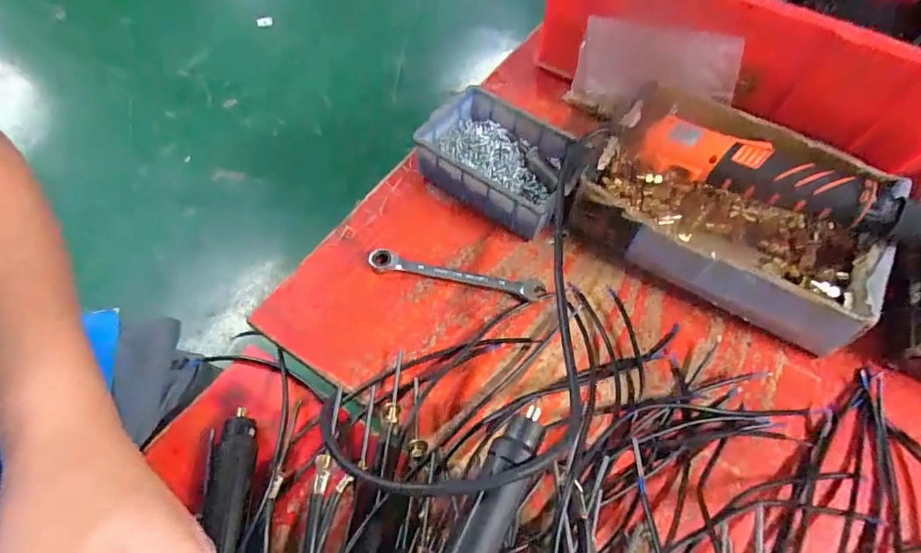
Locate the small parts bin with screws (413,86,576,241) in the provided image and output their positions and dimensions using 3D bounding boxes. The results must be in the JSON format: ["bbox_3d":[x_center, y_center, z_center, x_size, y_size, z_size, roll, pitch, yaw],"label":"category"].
[{"bbox_3d":[0.037,-0.107,0.472,0.146,0.052,0.102,36,64,19],"label":"small parts bin with screws"}]

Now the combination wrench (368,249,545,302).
[{"bbox_3d":[-0.006,-0.002,0.430,0.151,0.013,0.017,11,58,5],"label":"combination wrench"}]

